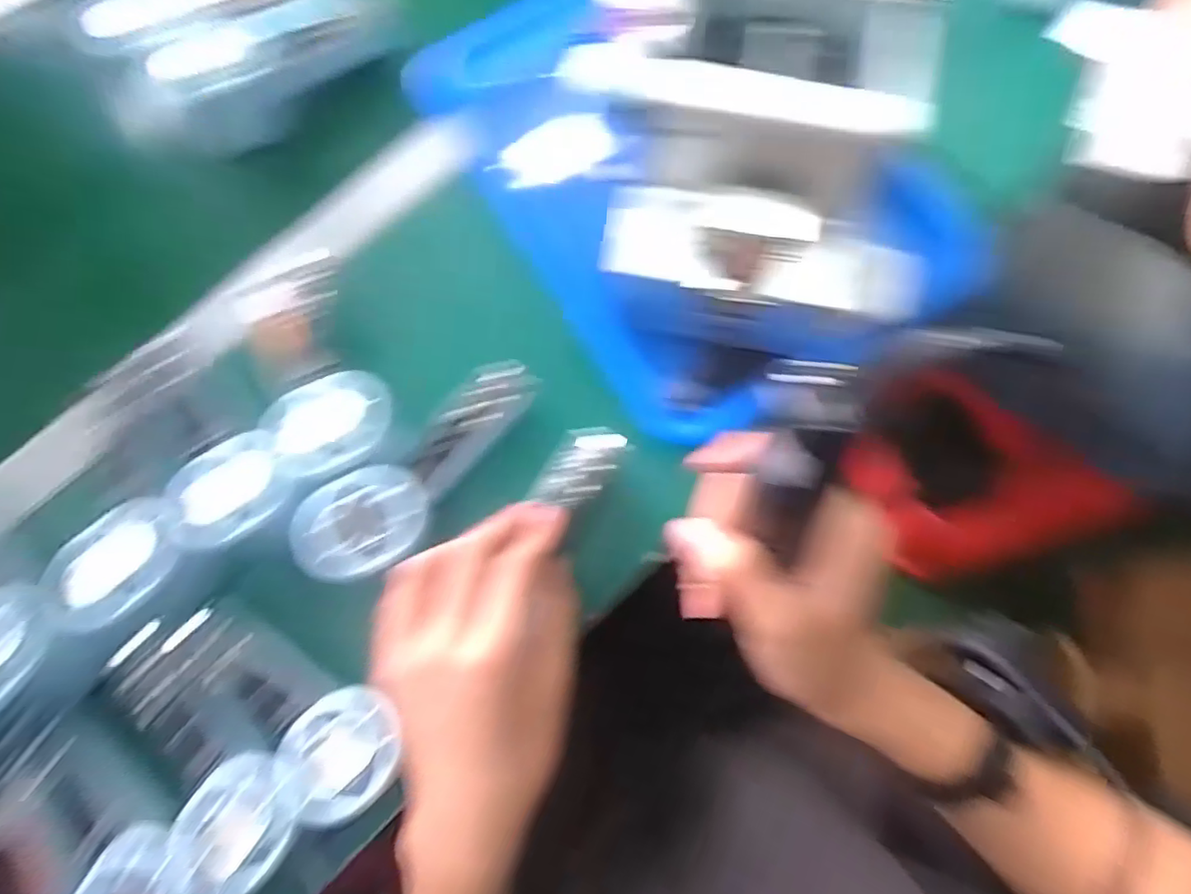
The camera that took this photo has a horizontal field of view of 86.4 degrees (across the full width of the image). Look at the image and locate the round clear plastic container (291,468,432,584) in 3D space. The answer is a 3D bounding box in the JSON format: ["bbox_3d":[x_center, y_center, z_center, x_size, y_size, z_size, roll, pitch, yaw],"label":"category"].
[{"bbox_3d":[-0.133,0.043,0.363,0.072,0.025,0.058,-21,80,-4],"label":"round clear plastic container"}]

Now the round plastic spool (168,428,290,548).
[{"bbox_3d":[-0.210,0.025,0.366,0.068,0.027,0.058,-33,81,-7],"label":"round plastic spool"}]

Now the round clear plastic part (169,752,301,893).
[{"bbox_3d":[-0.184,0.195,0.329,0.058,0.029,0.065,26,80,4],"label":"round clear plastic part"}]

